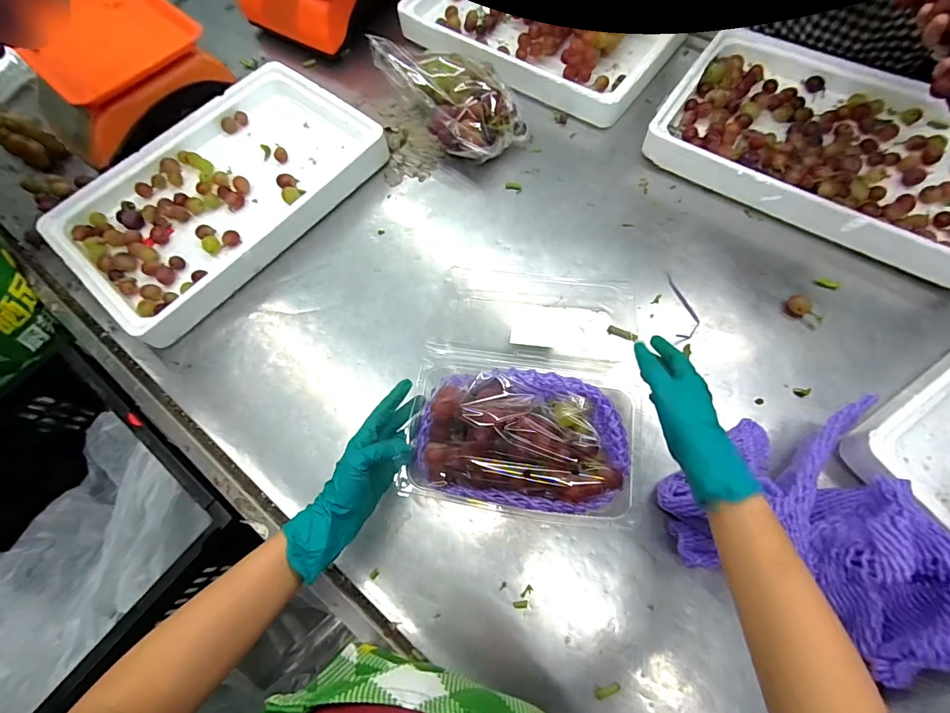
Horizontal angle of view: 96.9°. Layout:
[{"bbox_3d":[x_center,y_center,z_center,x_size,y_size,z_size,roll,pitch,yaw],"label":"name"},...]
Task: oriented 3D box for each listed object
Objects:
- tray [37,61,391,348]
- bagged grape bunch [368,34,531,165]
[{"bbox_3d":[-0.406,-0.272,0.675,0.326,0.047,0.476,38,74,17],"label":"tray"},{"bbox_3d":[-0.036,-0.412,0.680,0.139,0.115,0.225,-38,70,-13],"label":"bagged grape bunch"}]

